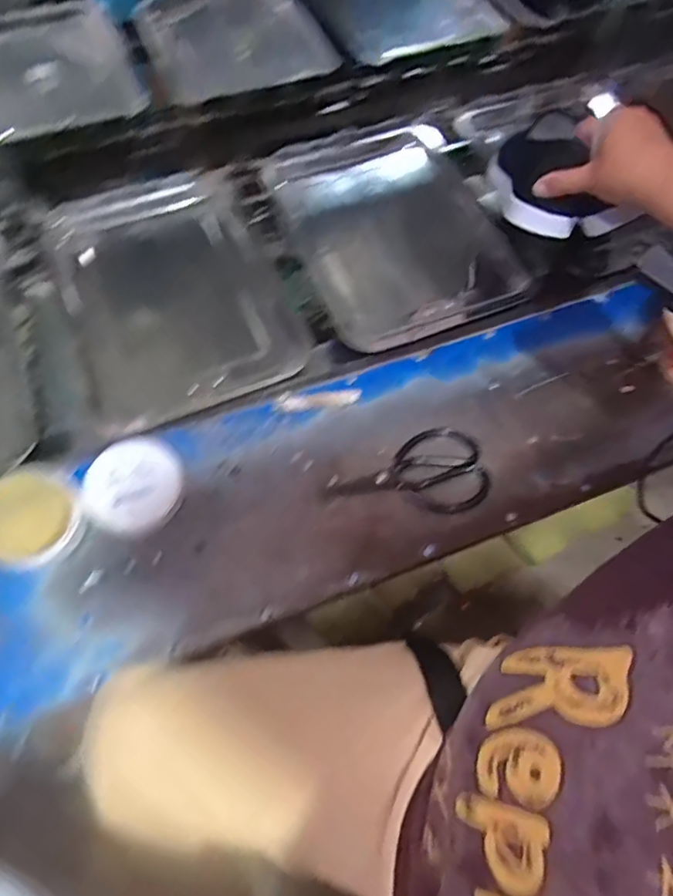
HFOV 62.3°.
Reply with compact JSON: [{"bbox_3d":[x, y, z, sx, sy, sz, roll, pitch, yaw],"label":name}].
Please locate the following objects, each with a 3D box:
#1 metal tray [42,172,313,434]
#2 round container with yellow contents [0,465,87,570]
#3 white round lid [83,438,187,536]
[{"bbox_3d":[-0.215,-0.198,0.746,0.272,0.104,0.378,-22,65,-11],"label":"metal tray"},{"bbox_3d":[-0.322,0.073,0.583,0.101,0.031,0.102,0,63,0],"label":"round container with yellow contents"},{"bbox_3d":[-0.219,0.042,0.608,0.098,0.005,0.102,3,77,-14],"label":"white round lid"}]

